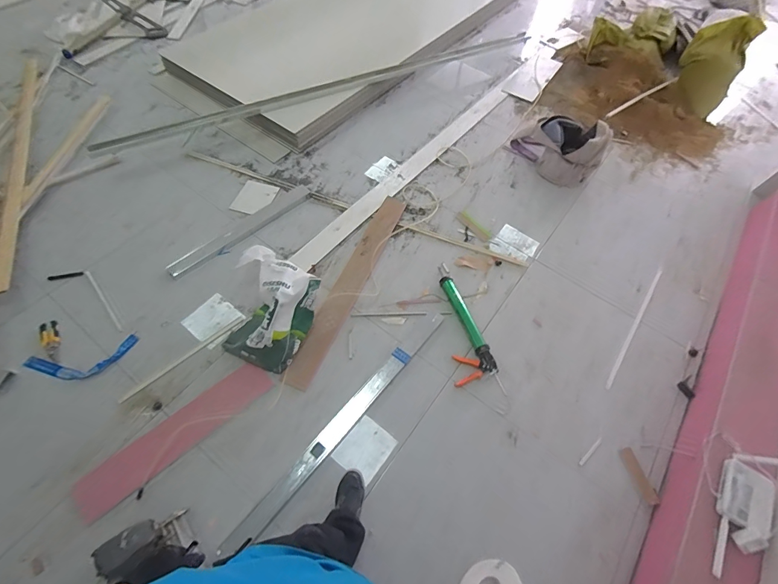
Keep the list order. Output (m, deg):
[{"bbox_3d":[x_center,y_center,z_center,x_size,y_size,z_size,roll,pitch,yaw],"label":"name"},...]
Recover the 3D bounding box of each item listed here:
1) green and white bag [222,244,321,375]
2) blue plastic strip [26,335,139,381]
[{"bbox_3d":[-0.479,0.040,1.503,0.360,0.189,0.443,20,60,8],"label":"green and white bag"},{"bbox_3d":[-1.094,0.252,1.371,0.321,0.034,0.121,-13,67,-24],"label":"blue plastic strip"}]

